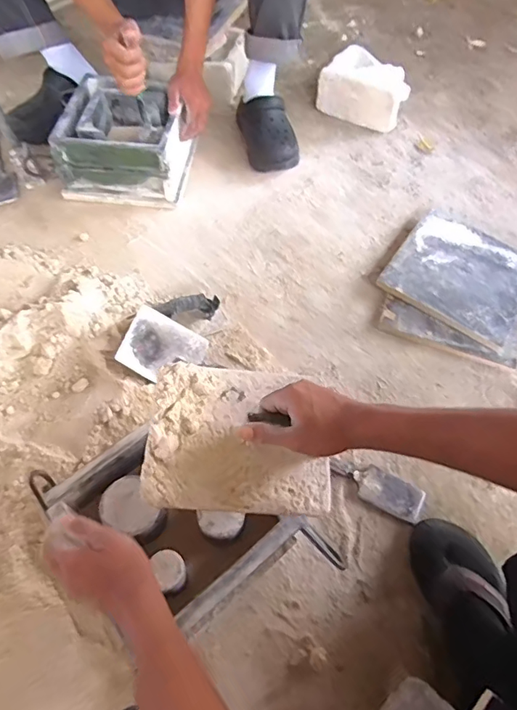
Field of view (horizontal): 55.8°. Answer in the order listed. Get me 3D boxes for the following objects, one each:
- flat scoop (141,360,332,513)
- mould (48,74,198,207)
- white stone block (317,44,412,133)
[{"bbox_3d":[-0.021,0.088,0.554,0.198,0.041,0.166,1,61,-2],"label":"flat scoop"},{"bbox_3d":[-0.274,-0.445,1.038,0.243,0.152,0.237,9,61,3],"label":"mould"},{"bbox_3d":[0.267,-0.661,1.221,0.208,0.106,0.154,27,64,12],"label":"white stone block"}]

